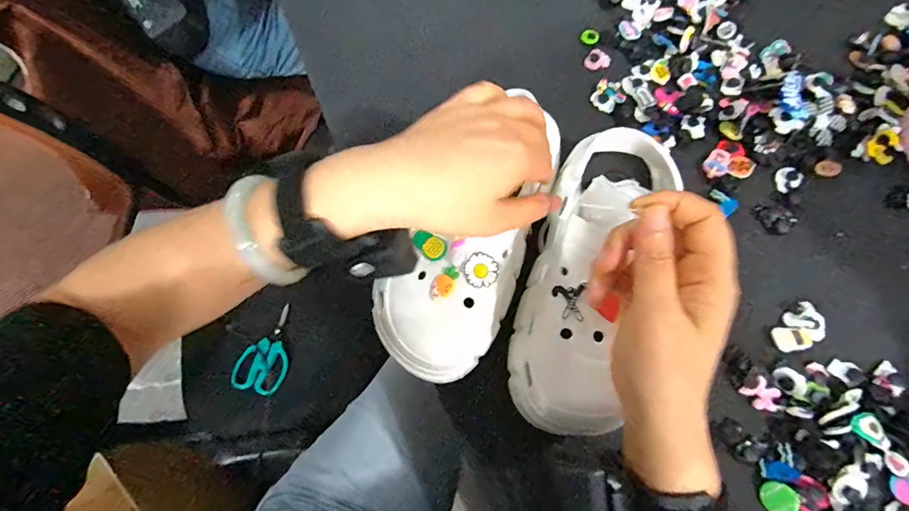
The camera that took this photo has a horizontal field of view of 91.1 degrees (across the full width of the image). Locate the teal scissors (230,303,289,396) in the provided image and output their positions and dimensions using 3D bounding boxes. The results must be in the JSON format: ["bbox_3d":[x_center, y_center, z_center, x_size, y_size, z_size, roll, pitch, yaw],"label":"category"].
[{"bbox_3d":[-0.302,0.158,0.740,0.076,0.018,0.144,24,72,9],"label":"teal scissors"}]

